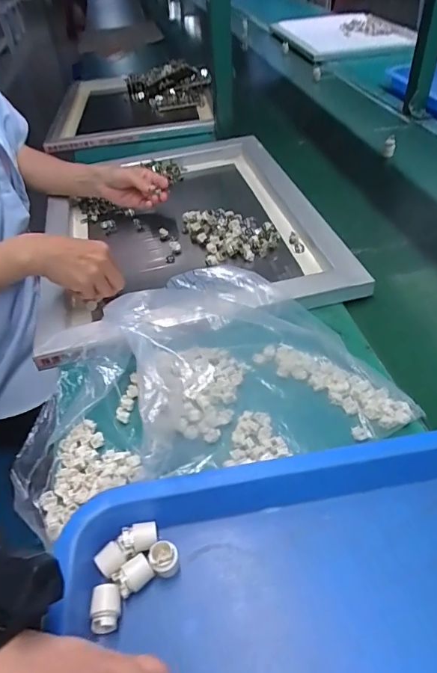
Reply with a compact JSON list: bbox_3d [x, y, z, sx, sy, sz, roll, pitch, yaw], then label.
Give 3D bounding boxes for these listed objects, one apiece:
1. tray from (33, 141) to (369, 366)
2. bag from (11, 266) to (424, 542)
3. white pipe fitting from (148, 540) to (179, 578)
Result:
[{"bbox_3d":[-0.071,-0.181,0.682,0.410,0.037,0.530,-14,46,-7],"label":"tray"},{"bbox_3d":[-0.026,0.034,0.442,0.353,0.061,0.225,-16,46,-9],"label":"bag"},{"bbox_3d":[-0.042,0.170,0.331,0.021,0.020,0.020,-3,46,3],"label":"white pipe fitting"}]

